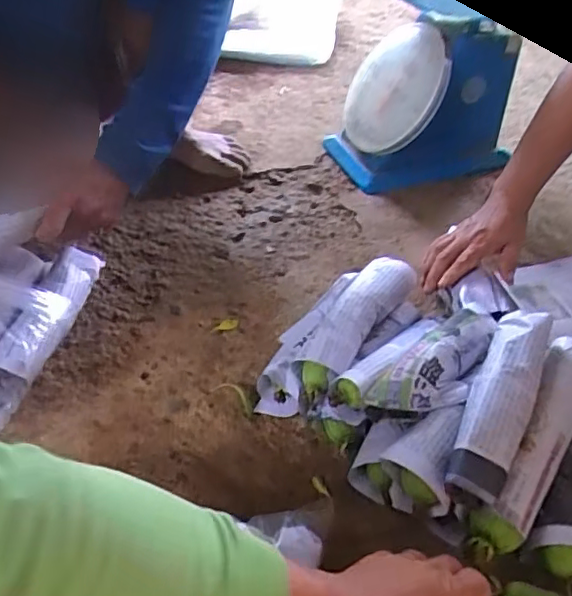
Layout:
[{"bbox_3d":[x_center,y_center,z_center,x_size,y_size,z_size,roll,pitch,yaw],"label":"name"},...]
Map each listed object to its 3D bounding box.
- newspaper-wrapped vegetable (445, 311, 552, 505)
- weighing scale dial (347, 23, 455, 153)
[{"bbox_3d":[0.196,0.092,0.561,0.053,0.041,0.192,19,61,20],"label":"newspaper-wrapped vegetable"},{"bbox_3d":[0.178,-0.341,1.008,0.028,0.208,0.217,19,48,-39],"label":"weighing scale dial"}]

